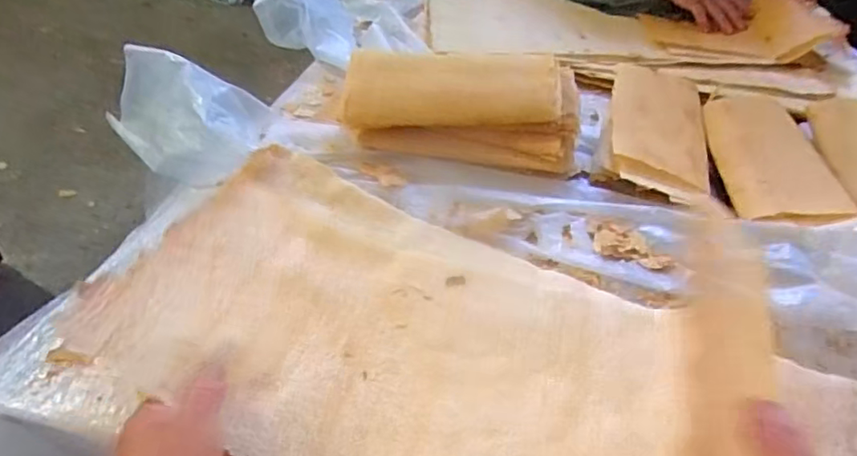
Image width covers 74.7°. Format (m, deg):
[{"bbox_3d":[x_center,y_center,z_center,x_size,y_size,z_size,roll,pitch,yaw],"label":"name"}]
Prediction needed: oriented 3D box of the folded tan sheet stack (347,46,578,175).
[{"bbox_3d":[0.040,-0.152,0.702,0.285,0.106,0.096,10,41,6],"label":"folded tan sheet stack"}]

